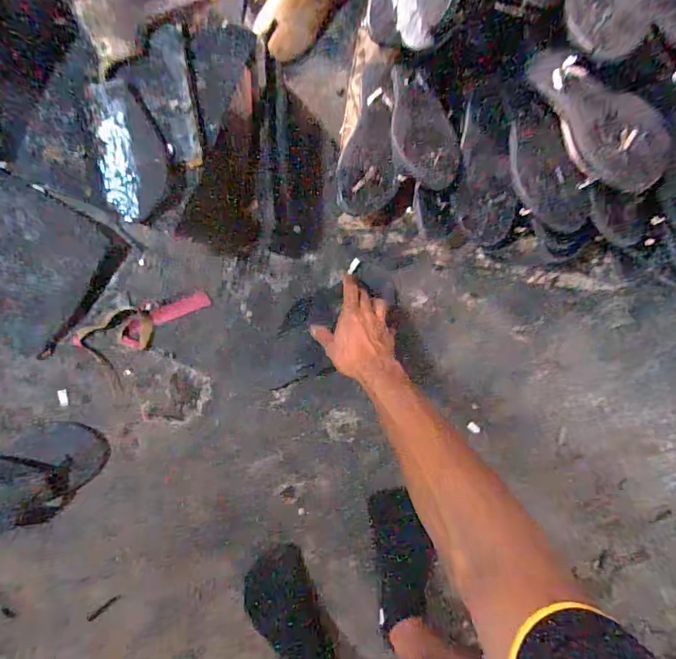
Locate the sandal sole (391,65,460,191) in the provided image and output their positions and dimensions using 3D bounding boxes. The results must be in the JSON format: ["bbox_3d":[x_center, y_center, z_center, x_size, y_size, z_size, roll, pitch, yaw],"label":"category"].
[{"bbox_3d":[0.121,-0.300,0.647,0.085,0.018,0.178,-24,97,12],"label":"sandal sole"}]

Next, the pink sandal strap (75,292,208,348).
[{"bbox_3d":[-0.297,-0.004,0.662,0.207,0.017,0.061,-18,93,-7],"label":"pink sandal strap"}]

